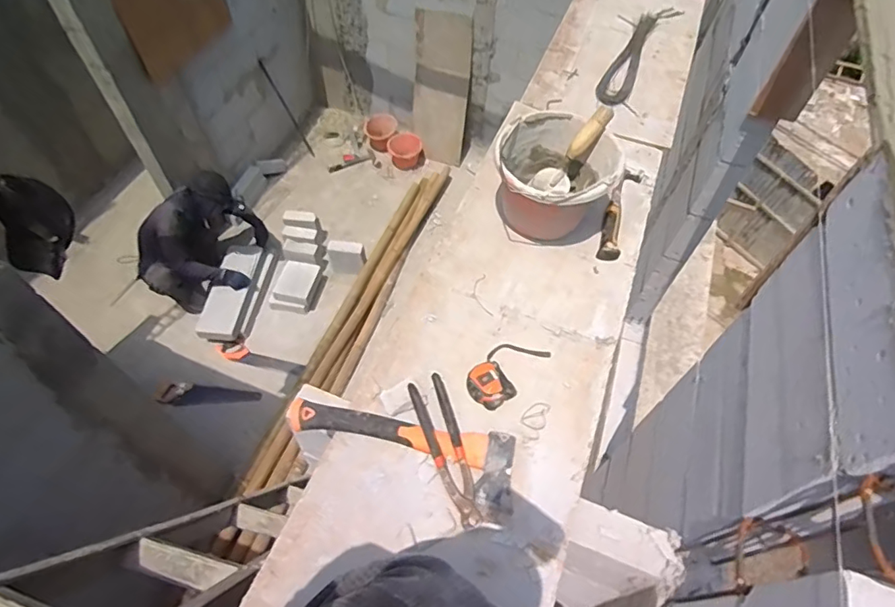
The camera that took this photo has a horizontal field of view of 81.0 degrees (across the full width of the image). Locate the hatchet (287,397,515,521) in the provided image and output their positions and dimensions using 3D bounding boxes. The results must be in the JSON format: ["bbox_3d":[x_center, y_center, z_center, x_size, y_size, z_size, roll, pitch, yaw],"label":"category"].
[{"bbox_3d":[-0.070,0.216,0.777,0.346,0.030,0.113,12,56,6],"label":"hatchet"}]

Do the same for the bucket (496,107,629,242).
[{"bbox_3d":[0.206,-0.238,1.020,0.225,0.166,0.258,12,56,6],"label":"bucket"}]

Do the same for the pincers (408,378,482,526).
[{"bbox_3d":[0.002,0.214,0.772,0.057,0.040,0.218,-16,58,-13],"label":"pincers"}]

